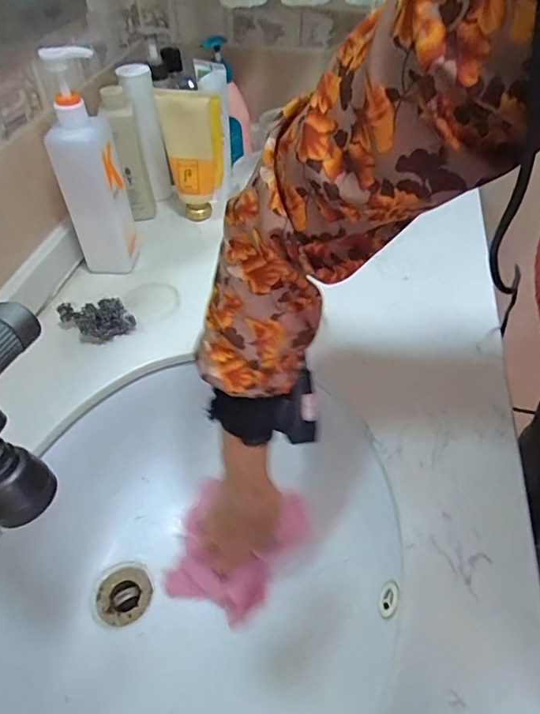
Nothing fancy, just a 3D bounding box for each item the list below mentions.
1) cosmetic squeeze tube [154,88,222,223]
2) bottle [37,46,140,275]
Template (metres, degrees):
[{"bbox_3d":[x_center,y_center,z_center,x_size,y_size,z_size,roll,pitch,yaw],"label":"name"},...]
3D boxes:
[{"bbox_3d":[-0.104,-0.278,0.705,0.081,0.173,0.052,-7,47,-5],"label":"cosmetic squeeze tube"},{"bbox_3d":[-0.209,-0.214,0.591,0.063,0.254,0.057,0,47,2],"label":"bottle"}]

